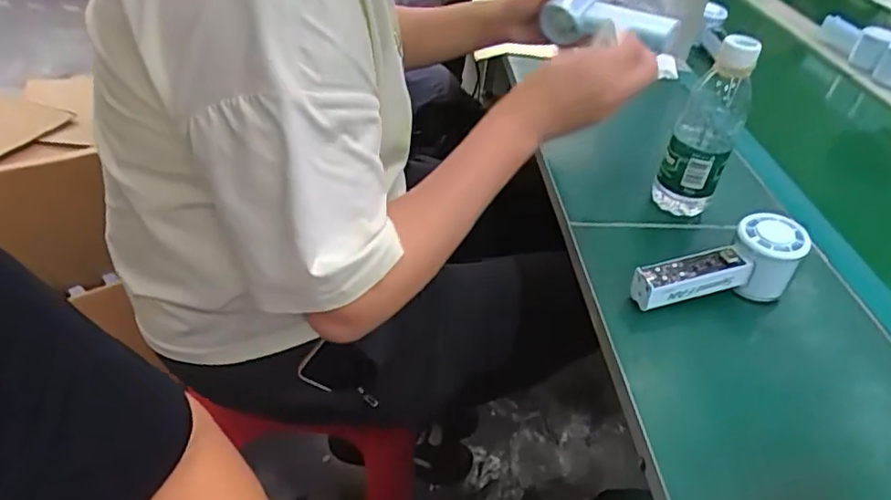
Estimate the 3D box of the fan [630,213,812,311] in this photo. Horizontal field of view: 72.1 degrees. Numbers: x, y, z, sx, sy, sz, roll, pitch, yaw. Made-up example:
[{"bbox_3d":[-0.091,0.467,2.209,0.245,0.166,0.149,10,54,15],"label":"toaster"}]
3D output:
[{"bbox_3d":[0.238,0.019,0.544,0.158,0.063,0.050,-14,42,-6],"label":"fan"}]

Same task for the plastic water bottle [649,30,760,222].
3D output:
[{"bbox_3d":[0.257,-0.117,0.607,0.061,0.184,0.062,22,41,16],"label":"plastic water bottle"}]

